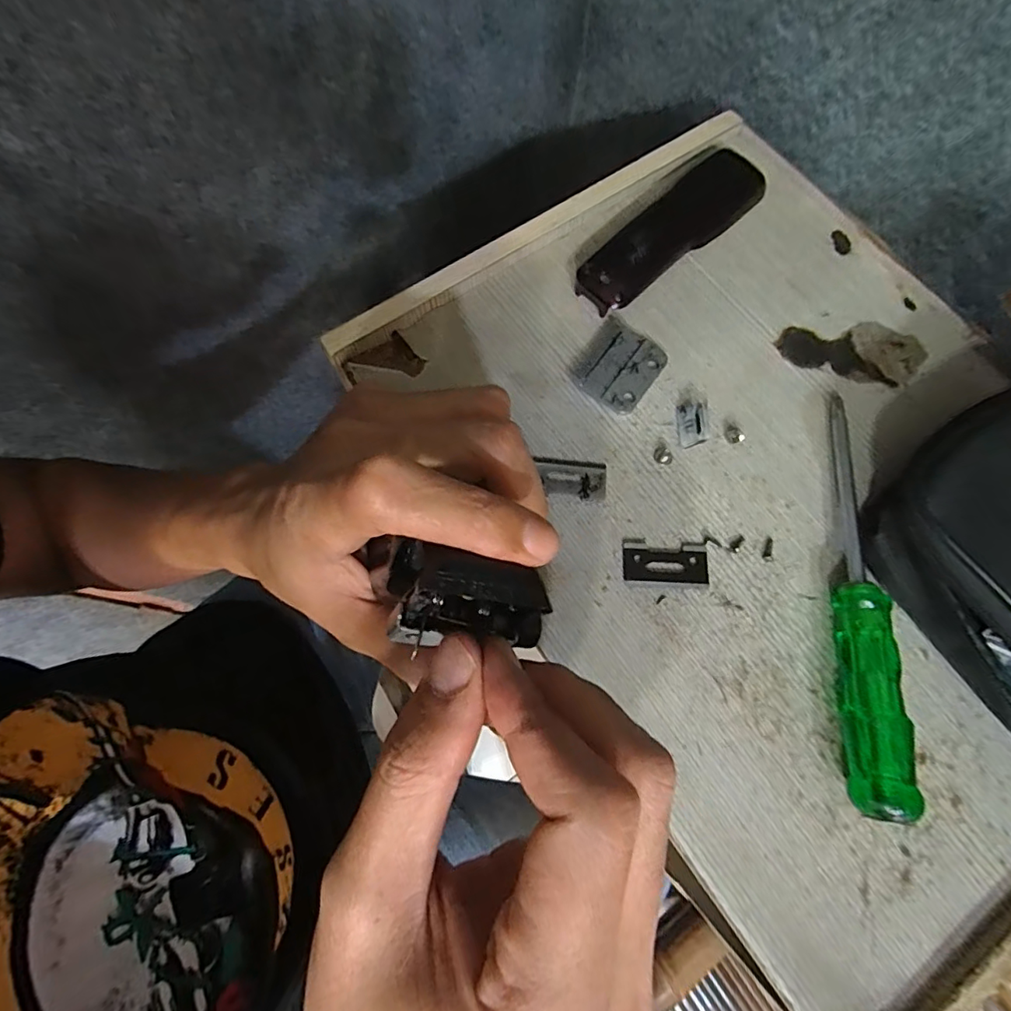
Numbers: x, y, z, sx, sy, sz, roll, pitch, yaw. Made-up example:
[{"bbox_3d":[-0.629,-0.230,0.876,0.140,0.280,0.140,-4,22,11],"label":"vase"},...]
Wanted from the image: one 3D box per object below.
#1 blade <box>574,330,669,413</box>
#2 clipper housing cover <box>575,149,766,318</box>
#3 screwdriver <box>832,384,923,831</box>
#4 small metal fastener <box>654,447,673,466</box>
[{"bbox_3d":[0.063,-0.073,0.280,0.035,0.005,0.044,35,75,9],"label":"blade"},{"bbox_3d":[0.098,-0.160,0.300,0.137,0.017,0.037,-42,78,-13],"label":"clipper housing cover"},{"bbox_3d":[0.160,0.036,0.237,0.021,0.024,0.185,7,73,1],"label":"screwdriver"},{"bbox_3d":[0.082,-0.026,0.266,0.009,0.006,0.009,0,73,-1],"label":"small metal fastener"}]

